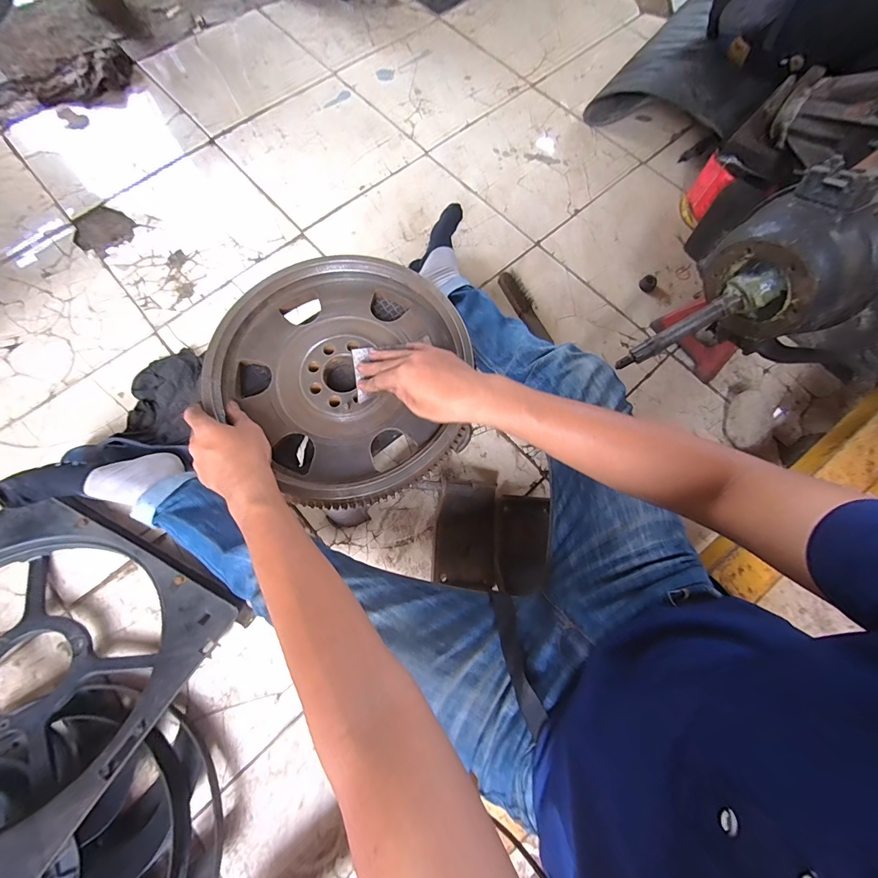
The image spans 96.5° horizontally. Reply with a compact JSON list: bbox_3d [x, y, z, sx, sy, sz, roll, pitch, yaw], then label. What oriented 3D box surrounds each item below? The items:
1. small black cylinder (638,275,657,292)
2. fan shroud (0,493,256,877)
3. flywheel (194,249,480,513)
[{"bbox_3d":[0.489,-0.364,0.914,0.035,0.031,0.034,0,74,-1],"label":"small black cylinder"},{"bbox_3d":[-0.648,0.351,0.614,0.475,0.089,0.454,25,54,7],"label":"fan shroud"},{"bbox_3d":[-0.109,-0.086,0.471,0.306,0.037,0.281,0,74,-1],"label":"flywheel"}]

